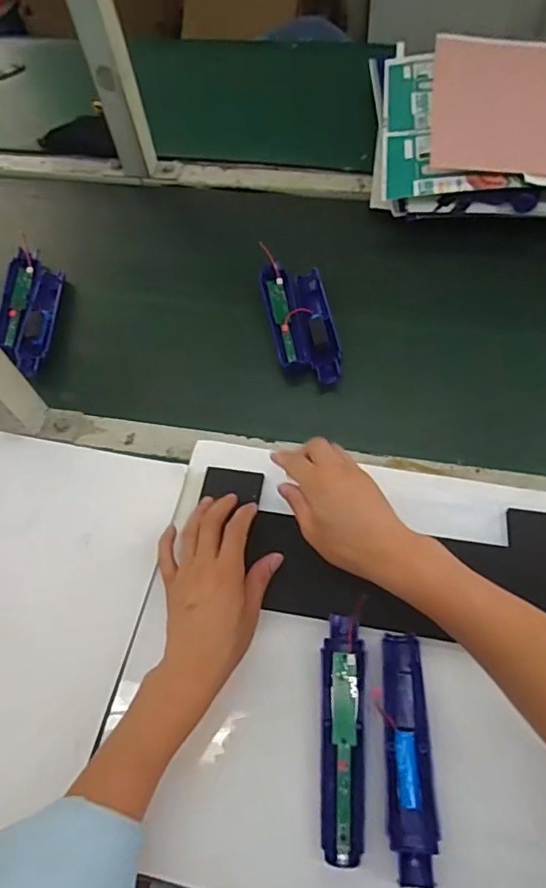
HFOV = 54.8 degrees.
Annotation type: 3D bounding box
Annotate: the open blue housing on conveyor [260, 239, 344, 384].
[{"bbox_3d":[0.034,-0.152,0.642,0.075,0.025,0.194,-11,62,-2],"label":"open blue housing on conveyor"}]

